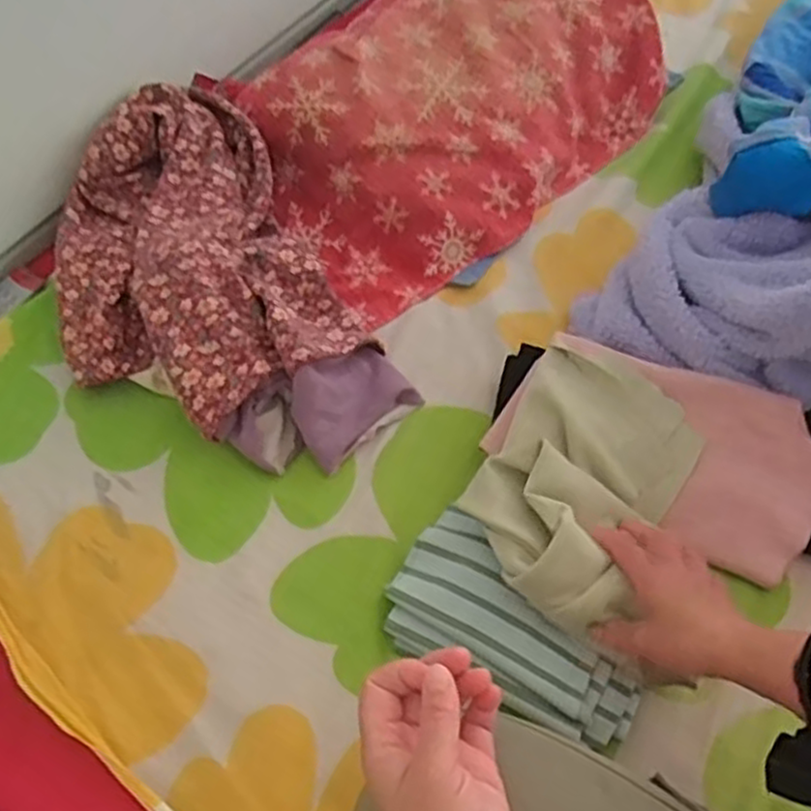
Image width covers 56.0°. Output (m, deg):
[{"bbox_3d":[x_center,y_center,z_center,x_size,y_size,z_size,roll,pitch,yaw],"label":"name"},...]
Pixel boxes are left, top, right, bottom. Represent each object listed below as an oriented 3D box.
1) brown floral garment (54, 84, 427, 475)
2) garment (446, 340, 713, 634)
[{"bbox_3d":[-0.200,-0.123,0.732,0.259,0.095,0.433,-25,61,-15],"label":"brown floral garment"},{"bbox_3d":[0.141,0.062,0.615,0.148,0.060,0.220,27,62,16],"label":"garment"}]

